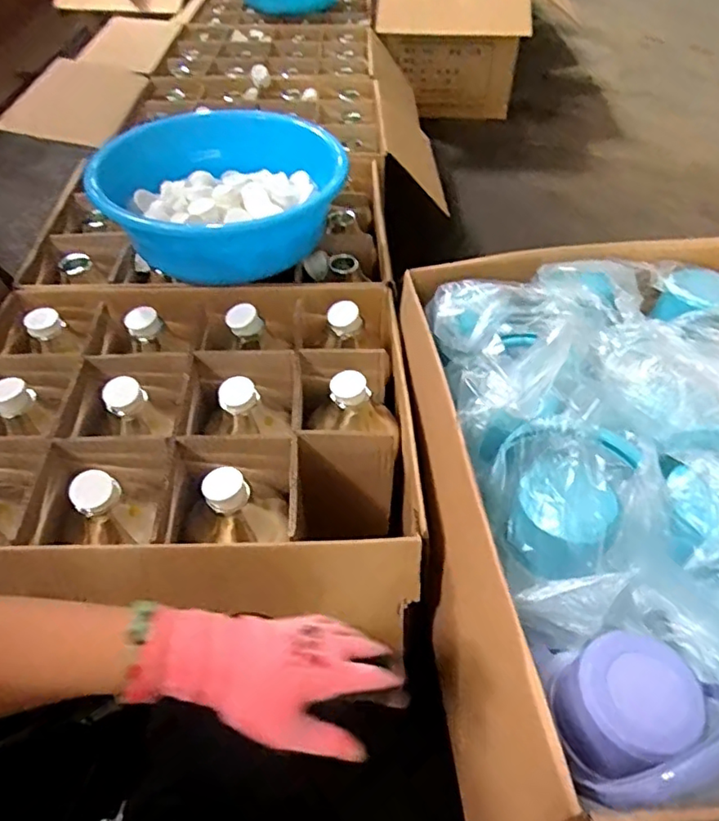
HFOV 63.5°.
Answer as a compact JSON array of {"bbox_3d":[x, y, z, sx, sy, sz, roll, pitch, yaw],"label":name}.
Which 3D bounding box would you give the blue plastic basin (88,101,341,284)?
[{"bbox_3d":[-0.221,-0.378,0.969,0.368,0.168,0.368,0,48,0],"label":"blue plastic basin"}]

